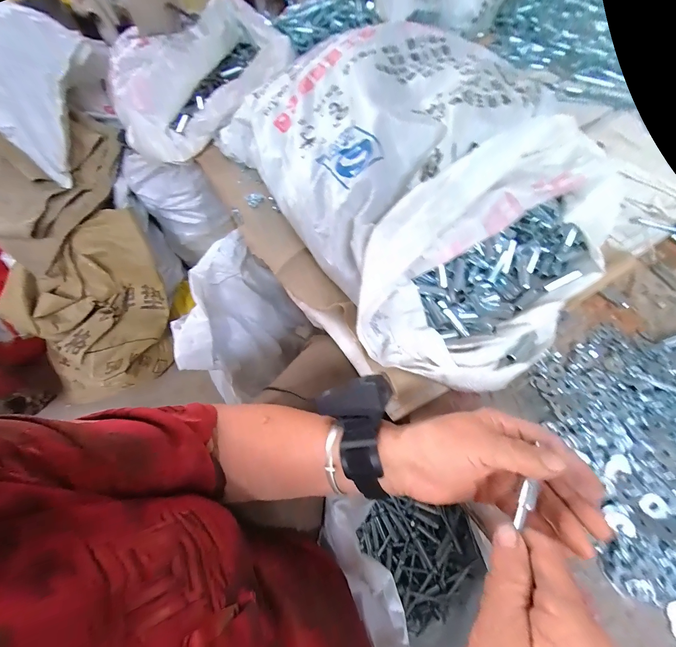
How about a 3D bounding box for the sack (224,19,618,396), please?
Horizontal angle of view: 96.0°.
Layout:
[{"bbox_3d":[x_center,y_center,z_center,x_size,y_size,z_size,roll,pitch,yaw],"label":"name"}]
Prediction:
[{"bbox_3d":[0.097,-0.198,0.412,0.333,0.166,0.531,-25,63,-12],"label":"sack"}]

